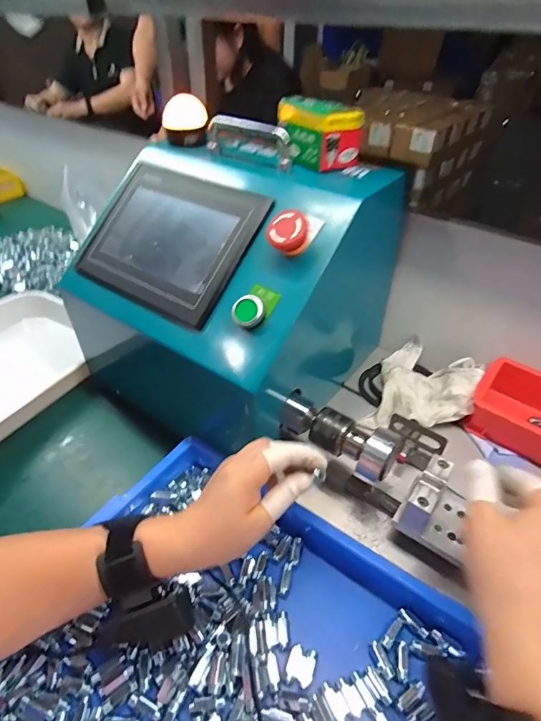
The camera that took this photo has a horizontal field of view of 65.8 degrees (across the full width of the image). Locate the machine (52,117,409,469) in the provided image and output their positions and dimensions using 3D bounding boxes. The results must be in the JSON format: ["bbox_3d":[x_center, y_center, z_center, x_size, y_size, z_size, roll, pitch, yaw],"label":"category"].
[{"bbox_3d":[-0.047,-0.096,0.528,0.301,0.271,0.297,28,48,28],"label":"machine"}]

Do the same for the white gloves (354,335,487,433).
[{"bbox_3d":[0.196,0.027,0.528,0.113,0.045,0.159,17,44,18],"label":"white gloves"}]

